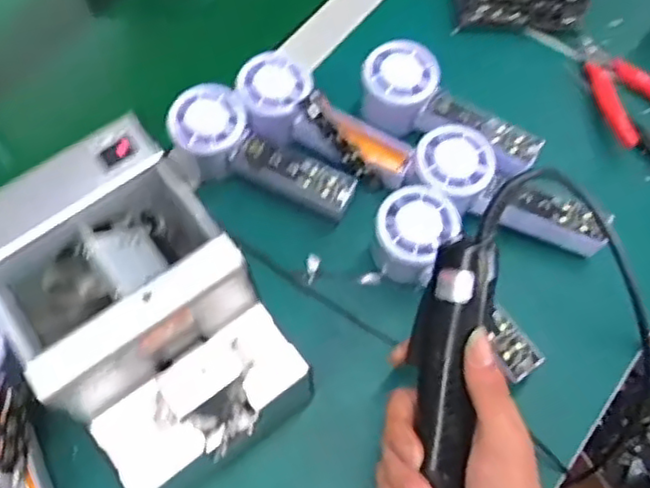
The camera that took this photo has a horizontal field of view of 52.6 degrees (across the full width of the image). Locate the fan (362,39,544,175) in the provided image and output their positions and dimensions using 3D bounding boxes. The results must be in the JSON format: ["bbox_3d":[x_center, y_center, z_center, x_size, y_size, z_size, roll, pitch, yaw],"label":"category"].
[{"bbox_3d":[0.093,-0.097,0.514,0.148,0.053,0.059,33,69,15],"label":"fan"}]

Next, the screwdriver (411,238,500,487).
[{"bbox_3d":[0.069,0.117,0.387,0.039,0.031,0.238,6,85,4],"label":"screwdriver"}]

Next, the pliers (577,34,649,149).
[{"bbox_3d":[0.244,-0.132,0.545,0.071,0.025,0.117,-27,67,-12],"label":"pliers"}]

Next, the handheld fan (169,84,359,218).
[{"bbox_3d":[-0.051,-0.065,0.509,0.151,0.044,0.058,29,67,0],"label":"handheld fan"}]

